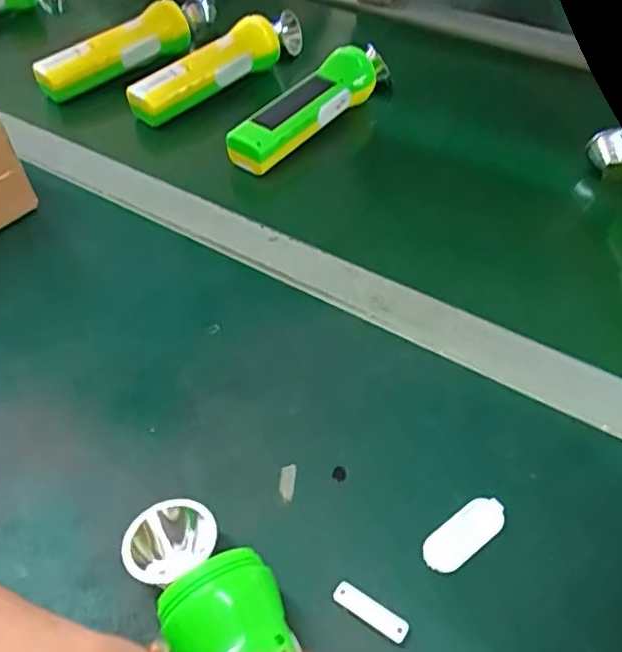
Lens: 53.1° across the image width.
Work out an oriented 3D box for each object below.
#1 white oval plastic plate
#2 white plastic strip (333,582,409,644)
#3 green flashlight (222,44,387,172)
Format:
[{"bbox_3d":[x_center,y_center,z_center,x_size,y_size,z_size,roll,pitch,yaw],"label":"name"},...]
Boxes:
[{"bbox_3d":[0.080,0.108,0.325,0.051,0.004,0.021,-30,55,-22],"label":"white oval plastic plate"},{"bbox_3d":[0.028,0.137,0.298,0.038,0.007,0.011,25,55,21],"label":"white plastic strip"},{"bbox_3d":[0.005,-0.218,0.596,0.040,0.045,0.219,31,57,25],"label":"green flashlight"}]

